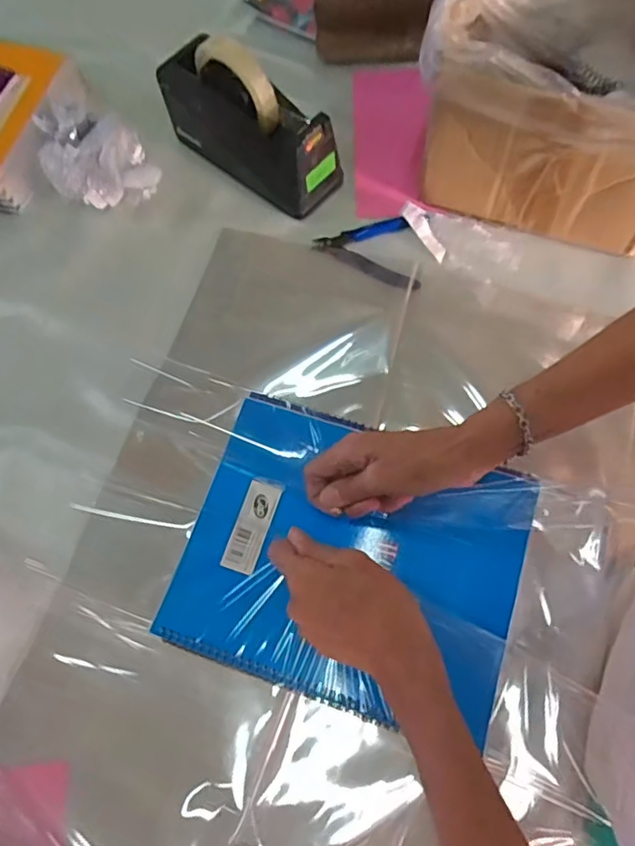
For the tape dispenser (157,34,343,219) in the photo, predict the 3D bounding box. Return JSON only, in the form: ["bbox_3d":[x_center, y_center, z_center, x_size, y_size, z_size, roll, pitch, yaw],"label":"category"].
[{"bbox_3d":[-0.073,-0.318,0.601,0.193,0.113,0.065,33,75,15],"label":"tape dispenser"}]

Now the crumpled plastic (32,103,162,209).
[{"bbox_3d":[-0.239,-0.283,0.613,0.106,0.081,0.114,-1,69,3],"label":"crumpled plastic"}]

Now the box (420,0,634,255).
[{"bbox_3d":[0.268,-0.362,0.579,0.259,0.183,0.329,24,73,12],"label":"box"}]

